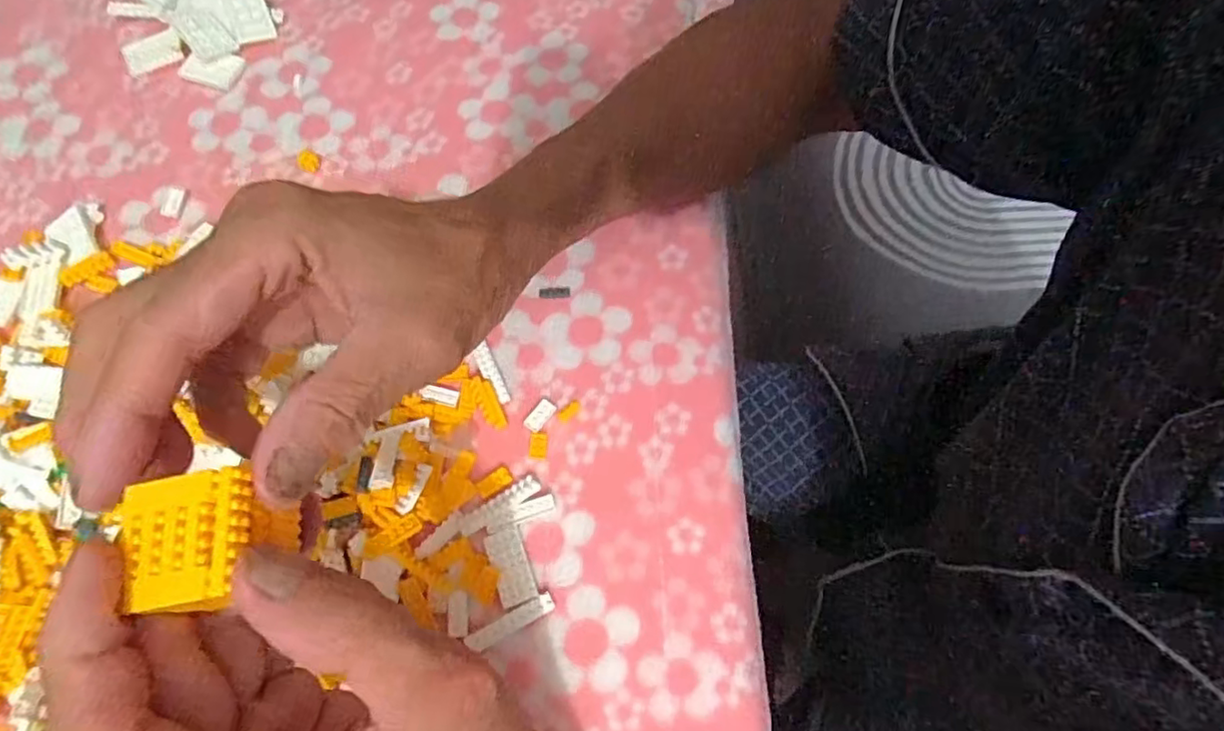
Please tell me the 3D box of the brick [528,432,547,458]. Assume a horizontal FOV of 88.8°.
[{"bbox_3d":[-0.035,0.038,0.296,0.009,0.005,0.012,4,68,1],"label":"brick"}]

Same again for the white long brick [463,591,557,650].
[{"bbox_3d":[-0.043,0.109,0.266,0.038,0.004,0.009,-28,71,-11],"label":"white long brick"}]

